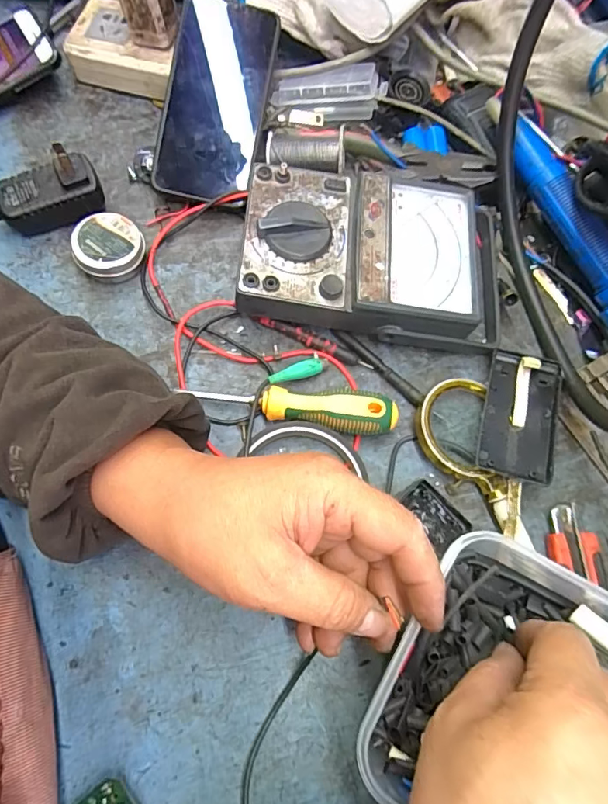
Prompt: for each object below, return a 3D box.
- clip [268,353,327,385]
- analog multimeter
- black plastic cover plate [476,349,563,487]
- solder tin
[{"bbox_3d":[-0.004,-0.021,0.337,0.046,0.012,0.013,-22,71,-26],"label":"clip"},{"bbox_3d":[0.052,-0.108,0.349,0.188,0.044,0.123,6,69,-2],"label":"analog multimeter"},{"bbox_3d":[0.146,0.007,0.323,0.045,0.011,0.092,17,70,3],"label":"black plastic cover plate"},{"bbox_3d":[-0.145,-0.114,0.361,0.050,0.024,0.046,1,70,-3],"label":"solder tin"}]

